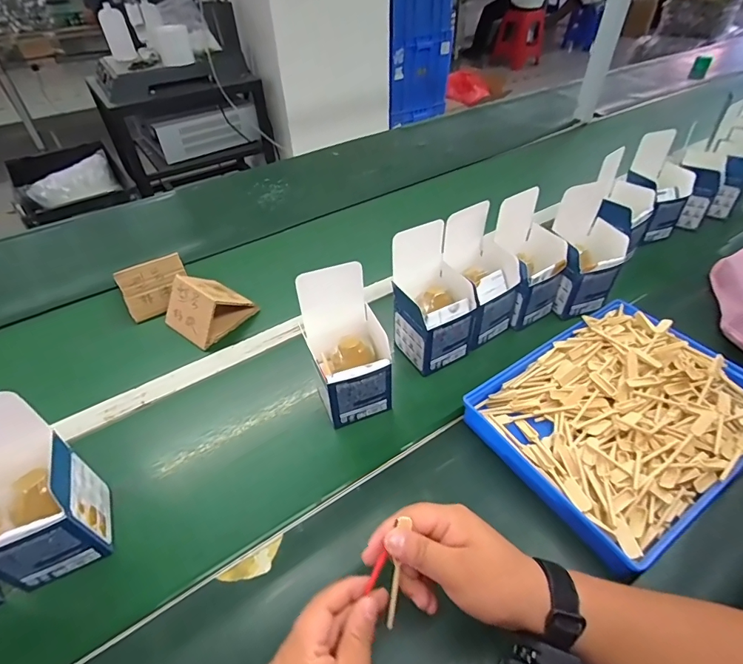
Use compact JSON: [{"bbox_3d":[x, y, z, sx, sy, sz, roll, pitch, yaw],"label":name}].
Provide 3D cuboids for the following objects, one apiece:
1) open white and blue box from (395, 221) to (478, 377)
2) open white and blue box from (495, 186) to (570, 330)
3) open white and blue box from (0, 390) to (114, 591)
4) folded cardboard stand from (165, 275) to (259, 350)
[{"bbox_3d":[0.083,-0.042,0.573,0.093,0.165,0.102,-24,49,-19],"label":"open white and blue box"},{"bbox_3d":[0.226,-0.101,0.625,0.089,0.147,0.104,-28,50,-23],"label":"open white and blue box"},{"bbox_3d":[-0.327,0.157,0.397,0.092,0.162,0.094,-18,47,-15],"label":"open white and blue box"},{"bbox_3d":[-0.262,-0.046,0.667,0.098,0.072,0.104,24,51,24],"label":"folded cardboard stand"}]

